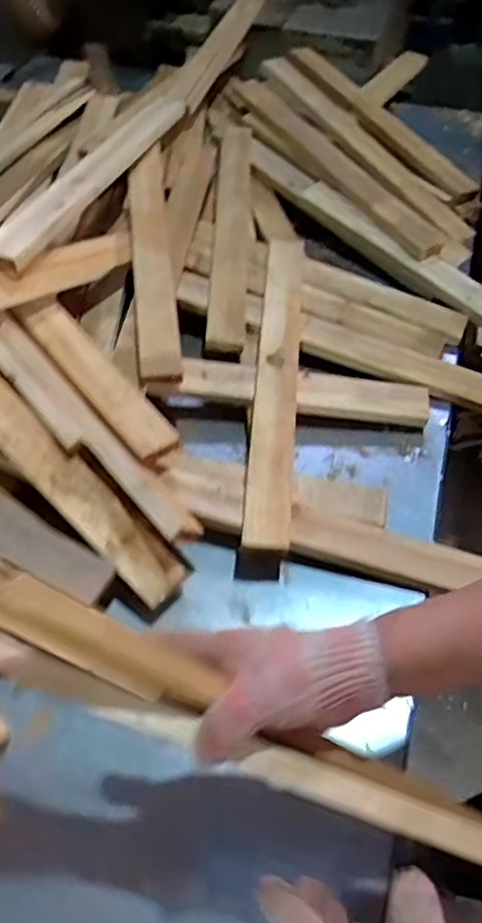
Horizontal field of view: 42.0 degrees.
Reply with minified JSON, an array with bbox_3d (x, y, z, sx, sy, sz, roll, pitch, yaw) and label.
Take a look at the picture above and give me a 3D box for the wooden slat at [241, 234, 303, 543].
[{"bbox_3d":[0.047,-0.120,0.805,0.053,0.024,0.525,4,56,3],"label":"wooden slat"}]

